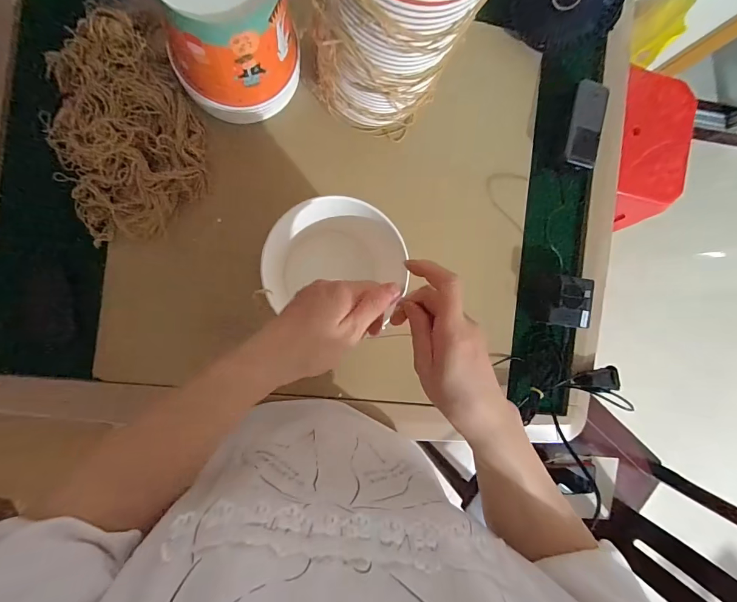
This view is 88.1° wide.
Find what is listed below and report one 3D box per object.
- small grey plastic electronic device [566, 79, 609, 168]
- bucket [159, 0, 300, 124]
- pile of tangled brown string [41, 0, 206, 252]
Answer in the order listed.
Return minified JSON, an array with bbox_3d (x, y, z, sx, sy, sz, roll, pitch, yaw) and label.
[{"bbox_3d":[0.338,-0.272,0.586,0.053,0.009,0.125,7,94,-8],"label":"small grey plastic electronic device"},{"bbox_3d":[-0.162,-0.322,0.445,0.137,0.160,0.144,0,90,-9],"label":"bucket"},{"bbox_3d":[-0.315,-0.223,0.483,0.181,0.050,0.269,-18,93,-9],"label":"pile of tangled brown string"}]

